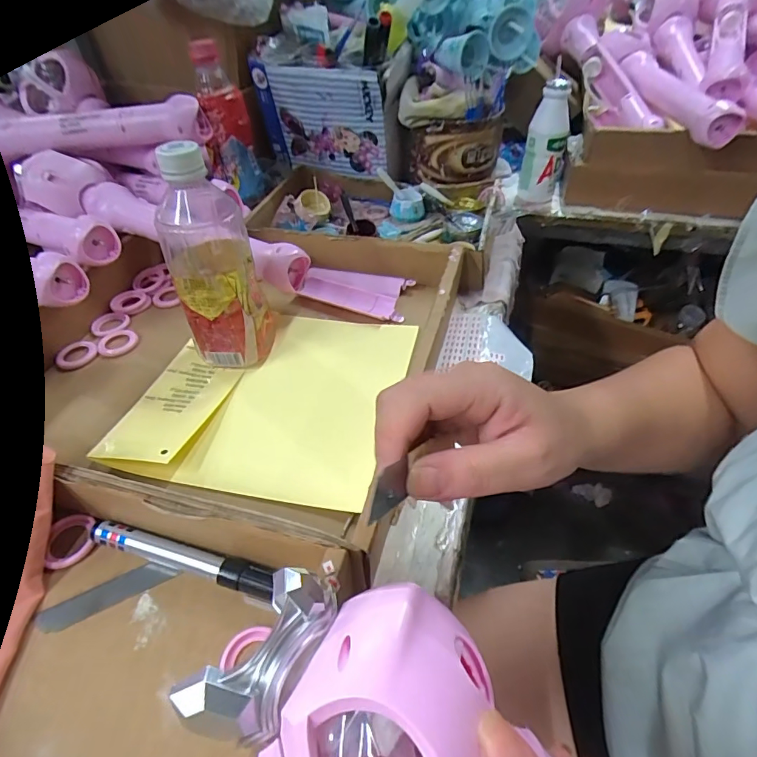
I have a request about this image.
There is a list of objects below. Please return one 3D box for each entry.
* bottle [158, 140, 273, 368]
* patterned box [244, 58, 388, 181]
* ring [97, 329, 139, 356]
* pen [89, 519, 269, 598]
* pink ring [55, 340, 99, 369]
[{"bbox_3d":[-0.137,-0.093,0.381,0.067,0.183,0.063,-17,47,-13],"label":"bottle"},{"bbox_3d":[-0.076,-0.337,0.606,0.164,0.129,0.033,13,48,15],"label":"patterned box"},{"bbox_3d":[-0.264,-0.037,0.465,0.037,0.004,0.040,-2,46,2],"label":"ring"},{"bbox_3d":[-0.127,0.115,0.295,0.131,0.014,0.016,11,48,14],"label":"pen"},{"bbox_3d":[-0.298,-0.024,0.452,0.037,0.004,0.037,-2,46,2],"label":"pink ring"}]

